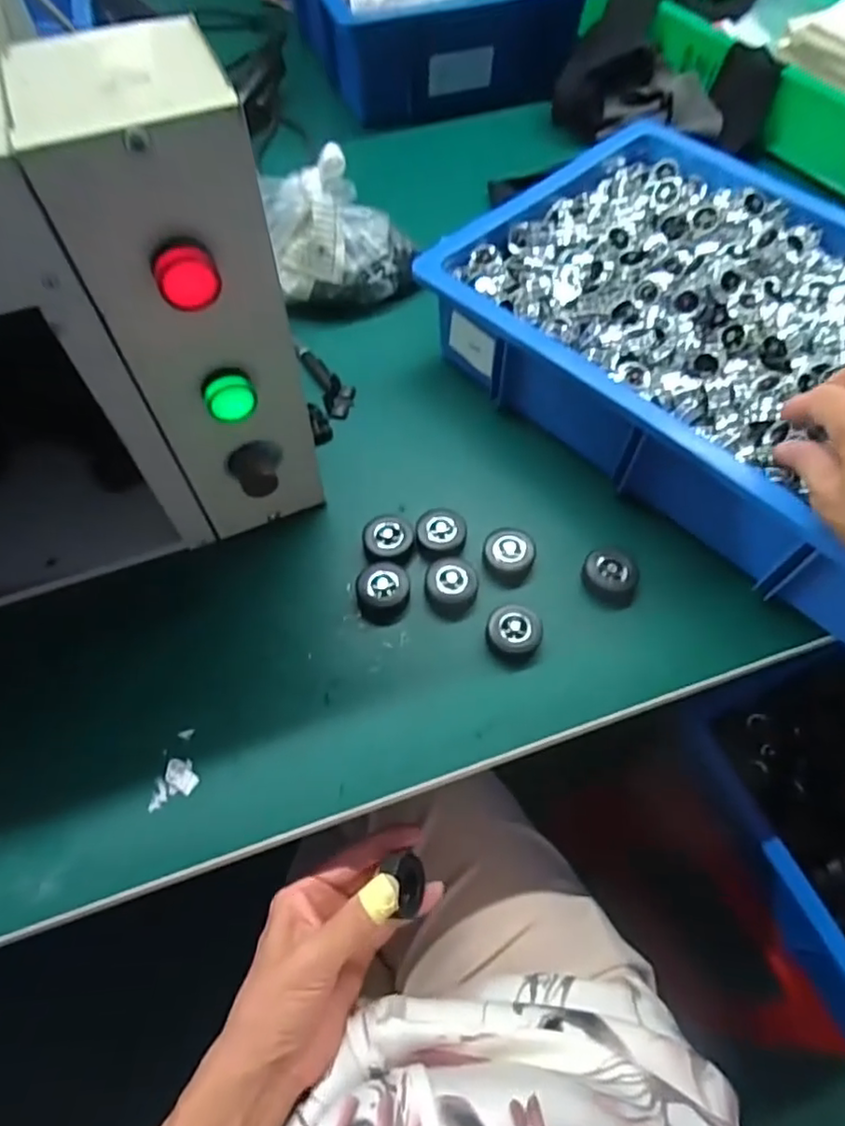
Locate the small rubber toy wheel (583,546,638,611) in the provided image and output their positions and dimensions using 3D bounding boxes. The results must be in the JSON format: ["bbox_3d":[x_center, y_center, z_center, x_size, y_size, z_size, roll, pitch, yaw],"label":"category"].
[{"bbox_3d":[0.135,0.009,0.451,0.038,0.015,0.044,16,65,8],"label":"small rubber toy wheel"}]

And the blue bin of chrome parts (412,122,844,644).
[{"bbox_3d":[0.249,-0.176,0.486,0.297,0.099,0.435,-42,70,-18],"label":"blue bin of chrome parts"}]

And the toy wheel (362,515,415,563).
[{"bbox_3d":[-0.025,-0.016,0.465,0.037,0.015,0.041,0,63,0],"label":"toy wheel"}]

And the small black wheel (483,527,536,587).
[{"bbox_3d":[0.064,-0.006,0.460,0.037,0.015,0.042,-3,63,-1],"label":"small black wheel"}]

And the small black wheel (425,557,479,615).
[{"bbox_3d":[0.021,0.015,0.448,0.037,0.014,0.042,3,63,2],"label":"small black wheel"}]

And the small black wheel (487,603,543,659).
[{"bbox_3d":[0.062,0.047,0.429,0.036,0.017,0.033,0,63,0],"label":"small black wheel"}]

